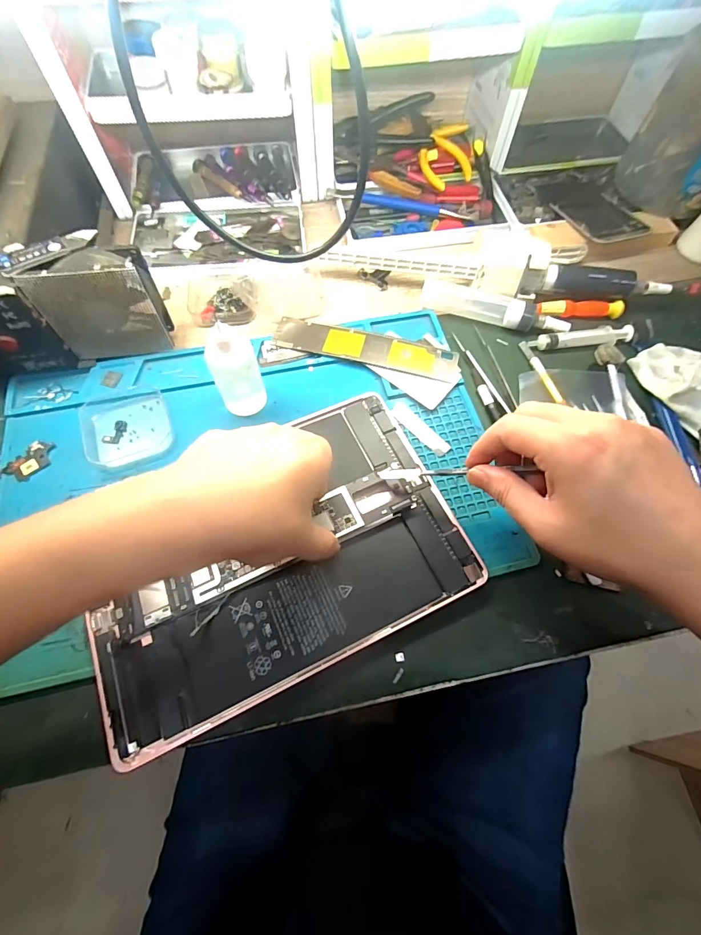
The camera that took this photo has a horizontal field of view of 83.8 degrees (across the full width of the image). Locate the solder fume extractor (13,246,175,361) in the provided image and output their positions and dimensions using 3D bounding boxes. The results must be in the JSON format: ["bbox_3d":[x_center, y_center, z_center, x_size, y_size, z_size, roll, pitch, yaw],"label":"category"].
[{"bbox_3d":[-0.193,-0.127,0.312,0.079,0.085,0.028,-11,66,-6],"label":"solder fume extractor"}]

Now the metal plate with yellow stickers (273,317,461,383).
[{"bbox_3d":[0.014,-0.107,0.351,0.165,0.006,0.032,13,65,5],"label":"metal plate with yellow stickers"}]

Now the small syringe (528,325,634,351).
[{"bbox_3d":[0.215,-0.120,0.361,0.093,0.012,0.019,-4,65,-3],"label":"small syringe"}]

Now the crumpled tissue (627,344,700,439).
[{"bbox_3d":[0.290,-0.070,0.333,0.059,0.021,0.098,-22,67,-11],"label":"crumpled tissue"}]

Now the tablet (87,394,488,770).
[{"bbox_3d":[-0.053,0.056,0.272,0.244,0.009,0.166,-24,68,-12],"label":"tablet"}]

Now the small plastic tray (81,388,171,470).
[{"bbox_3d":[-0.179,-0.036,0.314,0.062,0.015,0.067,-20,67,-10],"label":"small plastic tray"}]

